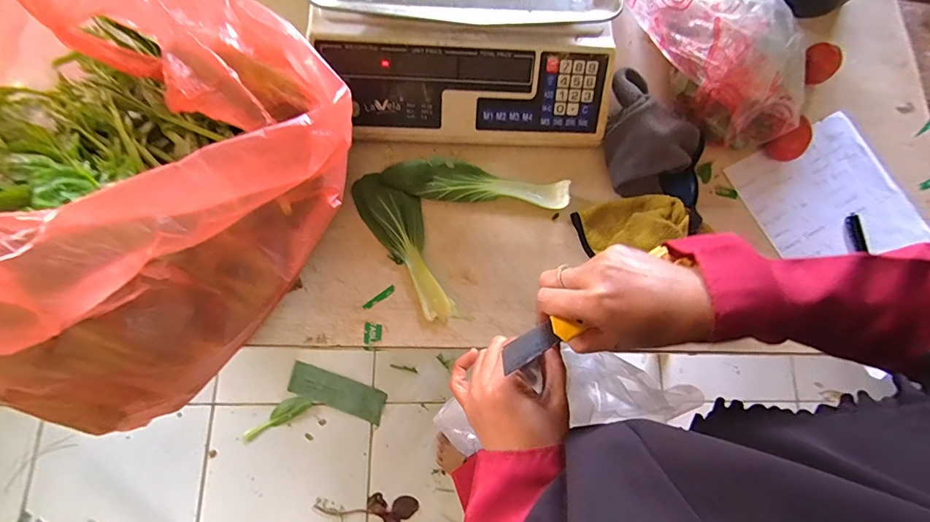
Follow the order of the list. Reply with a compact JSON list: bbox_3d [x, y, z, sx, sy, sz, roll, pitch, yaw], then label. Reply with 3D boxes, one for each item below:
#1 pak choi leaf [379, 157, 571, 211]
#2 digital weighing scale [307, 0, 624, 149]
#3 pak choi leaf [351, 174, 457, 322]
[{"bbox_3d":[0.015,-0.093,0.503,0.210,0.024,0.044,5,76,-4],"label":"pak choi leaf"},{"bbox_3d":[0.001,-0.311,0.511,0.336,0.112,0.329,0,76,-5],"label":"digital weighing scale"},{"bbox_3d":[-0.063,-0.023,0.482,0.062,0.024,0.186,-29,81,-11],"label":"pak choi leaf"}]

